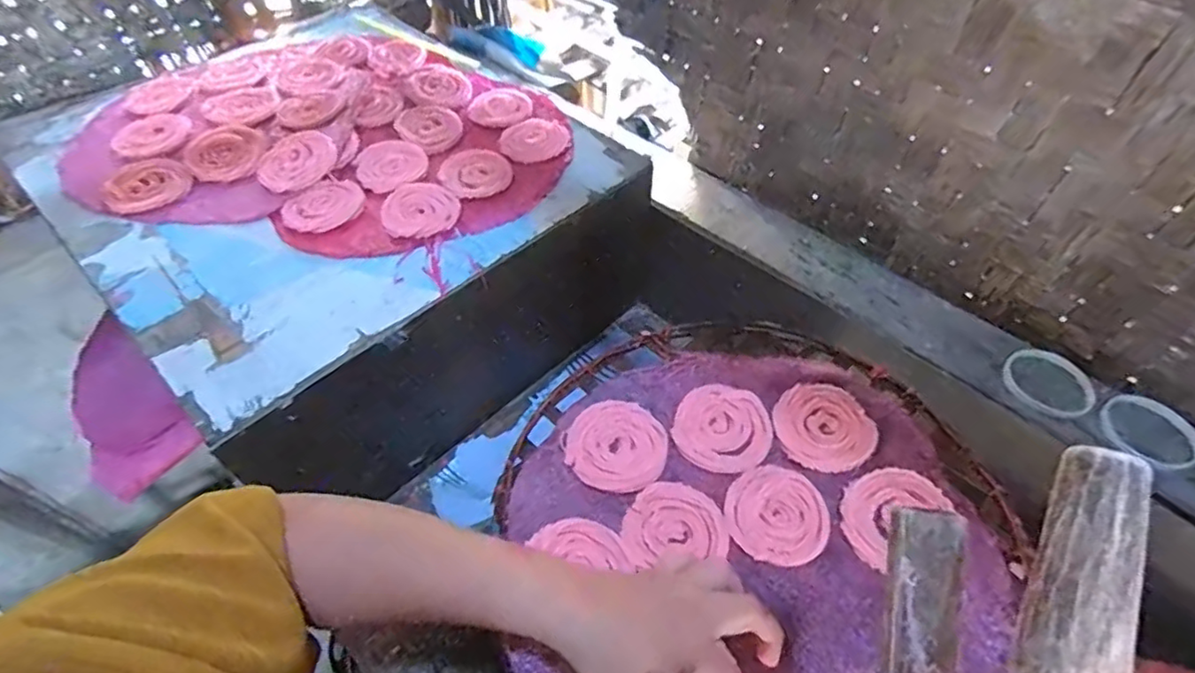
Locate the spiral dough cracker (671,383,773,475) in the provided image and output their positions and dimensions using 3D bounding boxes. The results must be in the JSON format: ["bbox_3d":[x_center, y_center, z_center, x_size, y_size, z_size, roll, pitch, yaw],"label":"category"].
[{"bbox_3d":[0.107,0.077,0.514,0.078,0.005,0.083,0,51,0],"label":"spiral dough cracker"}]

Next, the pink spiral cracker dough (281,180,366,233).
[{"bbox_3d":[-0.289,-0.139,0.641,0.063,0.009,0.087,31,57,22],"label":"pink spiral cracker dough"}]

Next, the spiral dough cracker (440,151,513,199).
[{"bbox_3d":[-0.137,-0.185,0.679,0.075,0.006,0.079,0,51,0],"label":"spiral dough cracker"}]

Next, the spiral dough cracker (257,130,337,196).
[{"bbox_3d":[-0.333,-0.196,0.672,0.072,0.010,0.095,16,53,12],"label":"spiral dough cracker"}]

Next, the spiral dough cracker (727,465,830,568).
[{"bbox_3d":[0.138,0.134,0.465,0.076,0.004,0.079,5,51,4],"label":"spiral dough cracker"}]

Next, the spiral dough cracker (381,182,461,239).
[{"bbox_3d":[-0.186,-0.134,0.637,0.076,0.006,0.084,-9,52,-8],"label":"spiral dough cracker"}]

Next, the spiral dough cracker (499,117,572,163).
[{"bbox_3d":[-0.074,-0.236,0.719,0.081,0.009,0.069,-25,56,-20],"label":"spiral dough cracker"}]

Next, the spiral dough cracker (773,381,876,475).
[{"bbox_3d":[0.191,0.075,0.512,0.076,0.008,0.080,0,51,0],"label":"spiral dough cracker"}]

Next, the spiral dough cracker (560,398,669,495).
[{"bbox_3d":[0.017,0.089,0.498,0.079,0.005,0.083,0,51,0],"label":"spiral dough cracker"}]

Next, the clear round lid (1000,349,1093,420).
[{"bbox_3d":[0.505,0.051,0.677,0.088,0.004,0.086,0,51,0],"label":"clear round lid"}]

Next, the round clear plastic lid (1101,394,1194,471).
[{"bbox_3d":[0.584,0.099,0.636,0.093,0.010,0.086,-25,55,-19],"label":"round clear plastic lid"}]

